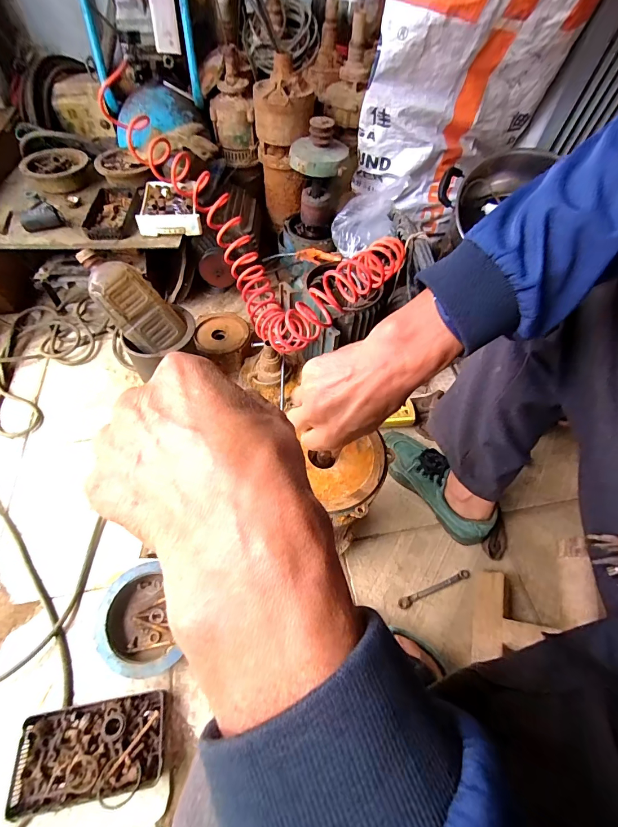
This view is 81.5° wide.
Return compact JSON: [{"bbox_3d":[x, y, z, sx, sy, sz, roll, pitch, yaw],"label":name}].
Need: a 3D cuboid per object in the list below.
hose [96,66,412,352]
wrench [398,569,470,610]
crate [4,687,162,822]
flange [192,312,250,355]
[{"bbox_3d":[-0.170,-0.508,0.869,0.296,0.236,0.858,-32,64,-21],"label":"hose"},{"bbox_3d":[0.220,0.306,0.627,0.144,0.011,0.018,-16,58,-15],"label":"wrench"},{"bbox_3d":[-0.290,0.453,0.487,0.179,0.033,0.097,-6,56,-8],"label":"crate"},{"bbox_3d":[-0.213,-0.196,0.875,0.128,0.019,0.148,0,57,-3],"label":"flange"}]

